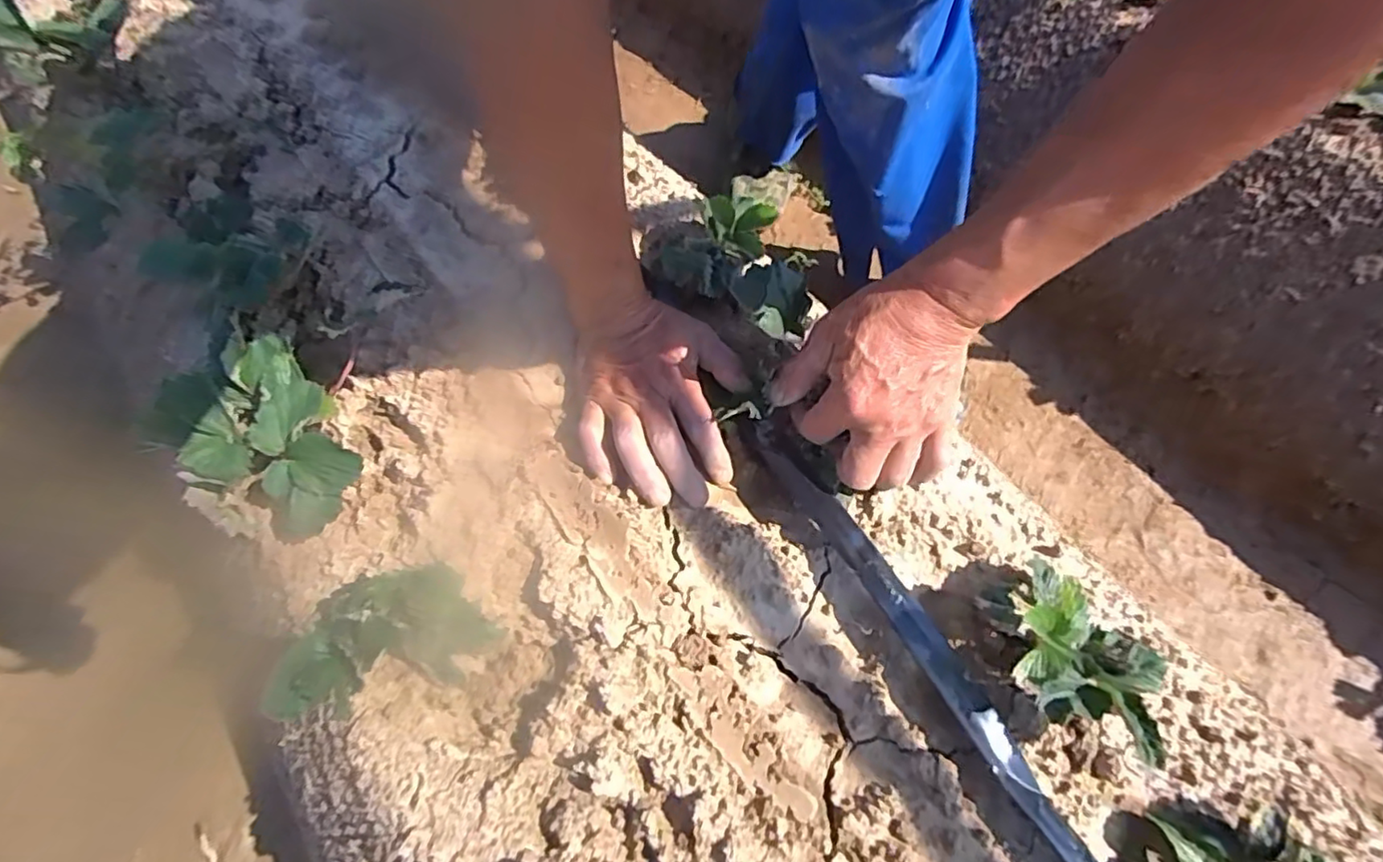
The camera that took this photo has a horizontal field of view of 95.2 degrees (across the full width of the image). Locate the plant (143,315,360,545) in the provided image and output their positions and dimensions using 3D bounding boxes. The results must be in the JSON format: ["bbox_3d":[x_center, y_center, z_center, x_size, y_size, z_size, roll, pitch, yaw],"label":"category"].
[{"bbox_3d":[-0.263,0.007,0.401,0.135,0.070,0.086,36,69,20],"label":"plant"}]

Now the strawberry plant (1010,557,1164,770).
[{"bbox_3d":[0.221,0.127,0.363,0.079,0.066,0.099,26,64,14],"label":"strawberry plant"}]

